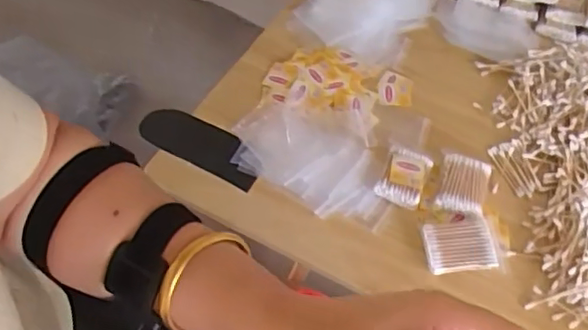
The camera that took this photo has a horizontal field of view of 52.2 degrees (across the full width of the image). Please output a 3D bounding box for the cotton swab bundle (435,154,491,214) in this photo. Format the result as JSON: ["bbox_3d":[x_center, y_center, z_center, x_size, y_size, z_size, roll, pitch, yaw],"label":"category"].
[{"bbox_3d":[0.195,0.025,0.692,0.053,0.021,0.069,14,55,5],"label":"cotton swab bundle"}]

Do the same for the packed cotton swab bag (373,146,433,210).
[{"bbox_3d":[0.127,0.015,0.694,0.050,0.023,0.071,21,56,10],"label":"packed cotton swab bag"}]

